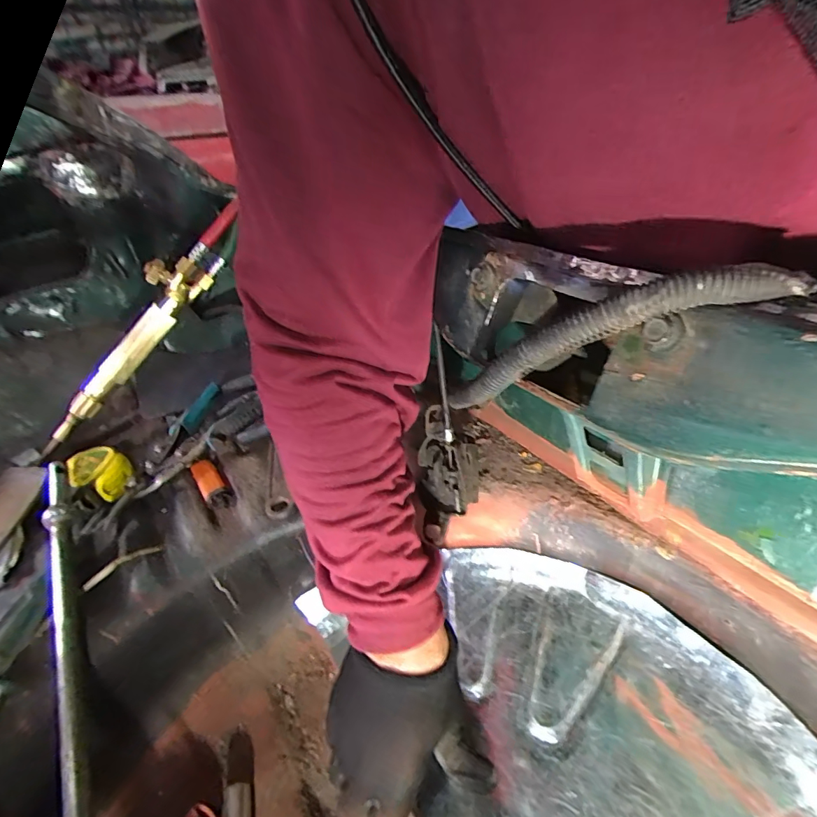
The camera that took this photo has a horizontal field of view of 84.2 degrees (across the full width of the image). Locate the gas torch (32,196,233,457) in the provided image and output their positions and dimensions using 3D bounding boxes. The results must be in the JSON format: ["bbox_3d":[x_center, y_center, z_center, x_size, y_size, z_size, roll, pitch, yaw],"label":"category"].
[{"bbox_3d":[-0.315,-0.078,0.515,0.363,0.056,0.031,-48,37,9],"label":"gas torch"}]

